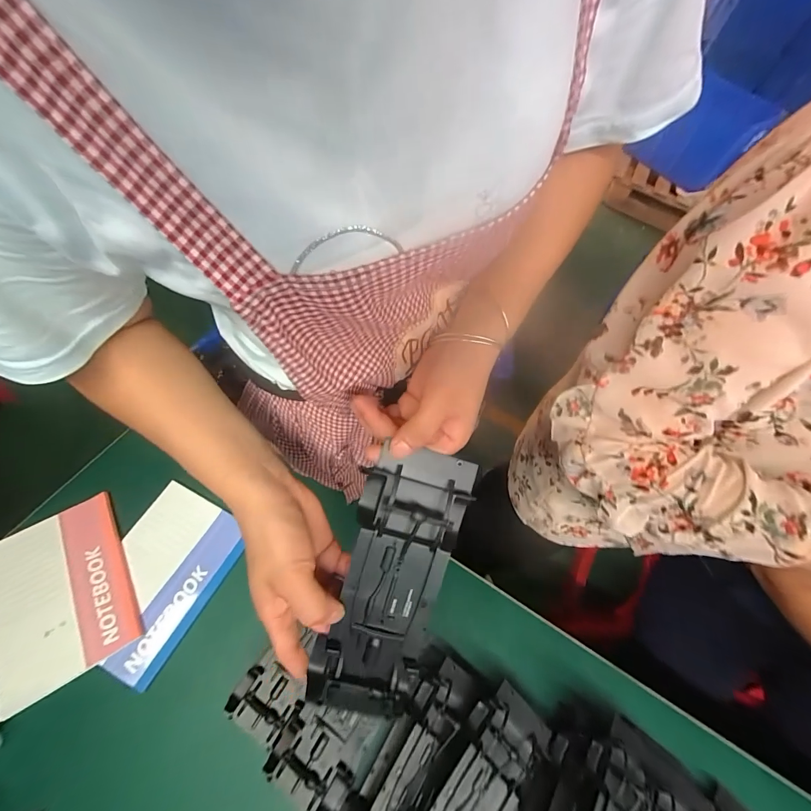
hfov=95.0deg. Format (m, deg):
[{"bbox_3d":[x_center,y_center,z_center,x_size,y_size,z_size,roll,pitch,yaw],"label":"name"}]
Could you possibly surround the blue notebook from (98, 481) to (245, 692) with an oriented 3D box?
[{"bbox_3d":[-0.307,0.211,0.463,0.135,0.011,0.192,28,62,6],"label":"blue notebook"}]

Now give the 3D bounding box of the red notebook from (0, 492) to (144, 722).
[{"bbox_3d":[-0.413,0.222,0.441,0.142,0.013,0.193,-27,65,-16],"label":"red notebook"}]

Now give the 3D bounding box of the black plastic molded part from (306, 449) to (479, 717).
[{"bbox_3d":[-0.013,0.126,0.269,0.075,0.025,0.190,18,89,8],"label":"black plastic molded part"}]

